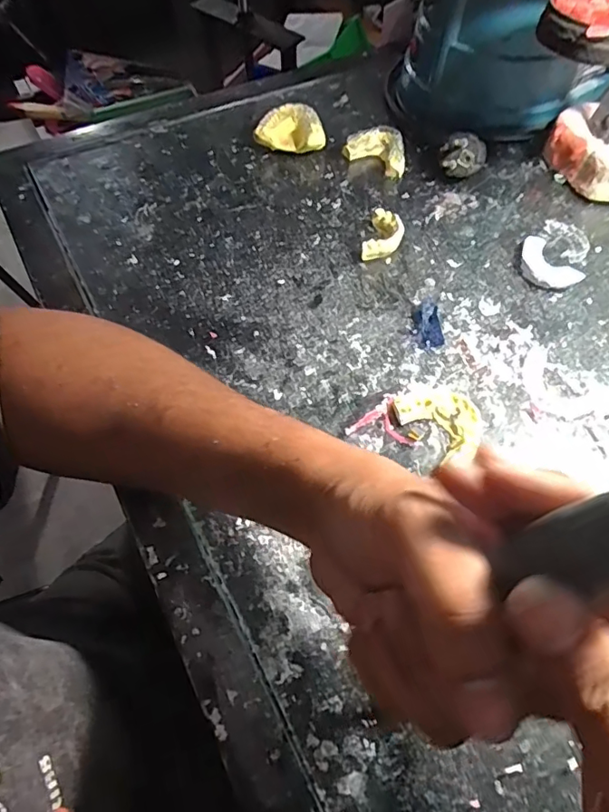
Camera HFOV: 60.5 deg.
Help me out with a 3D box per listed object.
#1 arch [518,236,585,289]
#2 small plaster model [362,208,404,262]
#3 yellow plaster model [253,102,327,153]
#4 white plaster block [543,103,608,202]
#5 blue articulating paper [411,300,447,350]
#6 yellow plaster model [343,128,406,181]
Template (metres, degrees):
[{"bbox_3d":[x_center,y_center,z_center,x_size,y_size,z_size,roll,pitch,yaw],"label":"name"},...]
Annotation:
[{"bbox_3d":[0.190,-0.114,0.417,0.038,0.007,0.056,-21,61,-12],"label":"arch"},{"bbox_3d":[0.066,-0.140,0.431,0.029,0.018,0.050,15,60,9],"label":"small plaster model"},{"bbox_3d":[-0.012,-0.265,0.499,0.063,0.028,0.050,6,59,4],"label":"yellow plaster model"},{"bbox_3d":[0.261,-0.226,0.463,0.050,0.055,0.096,-36,65,-20],"label":"white plaster block"},{"bbox_3d":[0.091,-0.062,0.390,0.019,0.004,0.043,-2,59,-1],"label":"blue articulating paper"},{"bbox_3d":[0.073,-0.240,0.488,0.059,0.020,0.043,33,64,18],"label":"yellow plaster model"}]

